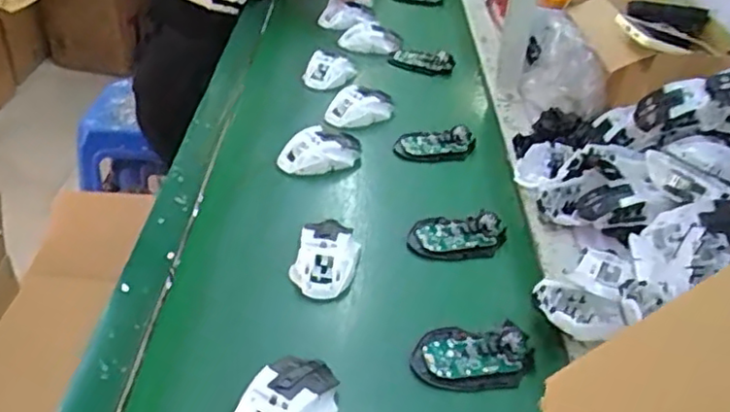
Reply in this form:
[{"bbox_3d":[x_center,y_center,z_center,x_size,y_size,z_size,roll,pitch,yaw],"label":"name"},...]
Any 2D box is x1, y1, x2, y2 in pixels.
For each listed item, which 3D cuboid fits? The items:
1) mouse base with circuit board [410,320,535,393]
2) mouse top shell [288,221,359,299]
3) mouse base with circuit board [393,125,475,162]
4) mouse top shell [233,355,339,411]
[{"bbox_3d":[0.102,0.144,0.635,0.109,0.033,0.067,8,37,9],"label":"mouse base with circuit board"},{"bbox_3d":[-0.043,0.056,0.732,0.068,0.044,0.102,6,37,7],"label":"mouse top shell"},{"bbox_3d":[0.102,-0.086,0.953,0.117,0.026,0.047,-8,37,-12],"label":"mouse base with circuit board"},{"bbox_3d":[-0.070,0.175,0.570,0.065,0.042,0.110,20,40,24],"label":"mouse top shell"}]

